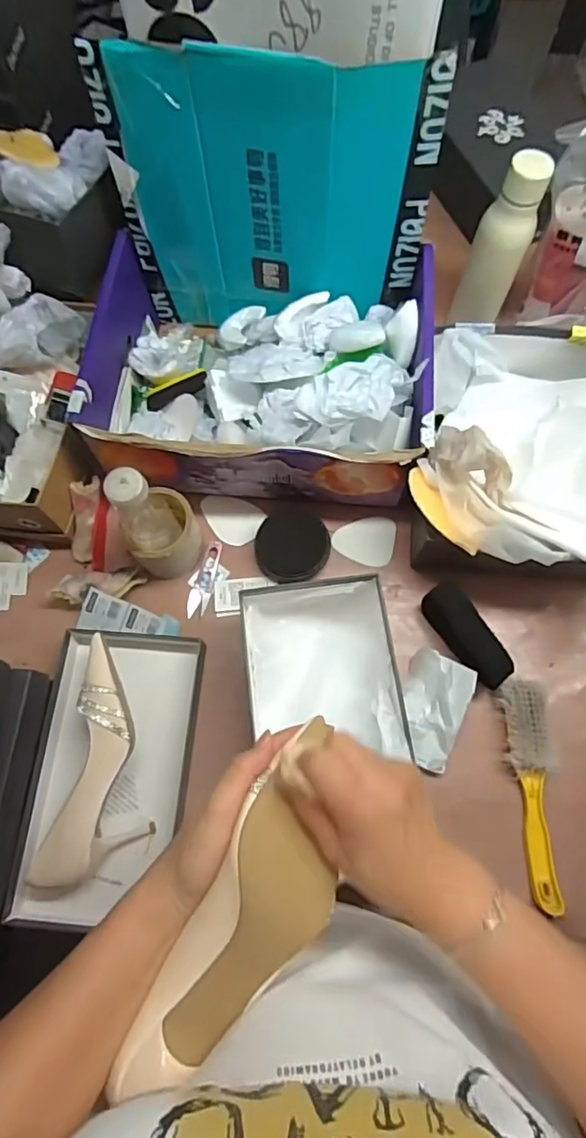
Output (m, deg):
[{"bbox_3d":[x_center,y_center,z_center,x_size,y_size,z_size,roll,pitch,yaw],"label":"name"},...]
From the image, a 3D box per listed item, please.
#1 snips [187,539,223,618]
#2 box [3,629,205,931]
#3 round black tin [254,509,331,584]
[{"bbox_3d":[-0.112,0.013,0.693,0.025,0.004,0.101,15,72,6],"label":"snips"},{"bbox_3d":[-0.198,0.218,0.583,0.161,0.071,0.297,4,71,3],"label":"box"},{"bbox_3d":[0.000,-0.028,0.687,0.092,0.029,0.086,0,71,1],"label":"round black tin"}]

